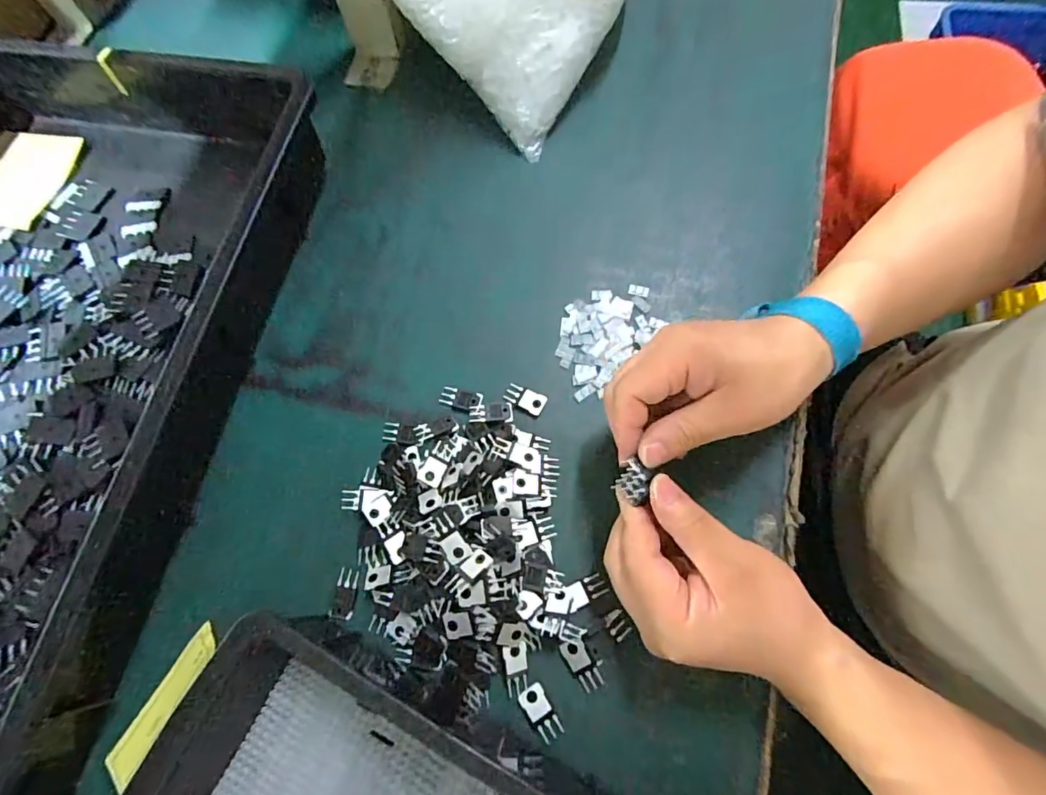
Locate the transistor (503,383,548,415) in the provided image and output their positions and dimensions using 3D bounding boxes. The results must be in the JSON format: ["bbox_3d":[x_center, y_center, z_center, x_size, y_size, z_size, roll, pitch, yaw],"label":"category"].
[{"bbox_3d":[0.002,0.001,0.365,0.030,0.004,0.018,21,73,11],"label":"transistor"}]

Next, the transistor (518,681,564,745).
[{"bbox_3d":[0.011,0.189,0.299,0.016,0.004,0.030,-38,72,-9],"label":"transistor"}]

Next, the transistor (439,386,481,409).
[{"bbox_3d":[-0.046,0.000,0.367,0.030,0.004,0.014,11,72,8],"label":"transistor"}]

